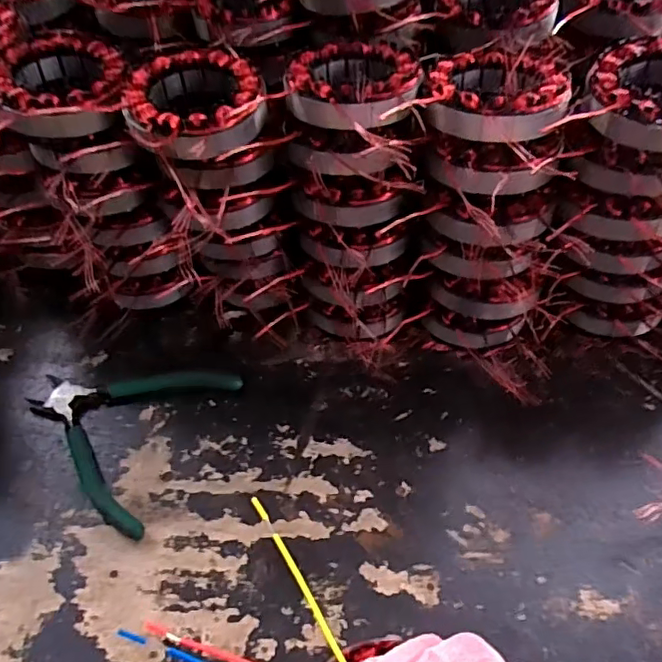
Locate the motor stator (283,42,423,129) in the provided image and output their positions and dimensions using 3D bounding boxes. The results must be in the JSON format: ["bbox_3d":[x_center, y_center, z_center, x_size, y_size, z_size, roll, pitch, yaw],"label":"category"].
[{"bbox_3d":[0.014,-0.156,0.358,0.083,0.022,0.093,2,51,4],"label":"motor stator"}]

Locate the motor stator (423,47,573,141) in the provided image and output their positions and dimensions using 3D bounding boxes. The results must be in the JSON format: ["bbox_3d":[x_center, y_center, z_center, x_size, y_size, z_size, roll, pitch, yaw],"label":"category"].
[{"bbox_3d":[0.103,-0.151,0.350,0.081,0.026,0.087,11,52,11],"label":"motor stator"}]

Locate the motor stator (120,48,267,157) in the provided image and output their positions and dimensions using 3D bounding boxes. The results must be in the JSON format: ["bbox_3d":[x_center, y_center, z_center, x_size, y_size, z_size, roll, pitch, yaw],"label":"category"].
[{"bbox_3d":[-0.084,-0.140,0.356,0.083,0.027,0.087,-1,51,1],"label":"motor stator"}]

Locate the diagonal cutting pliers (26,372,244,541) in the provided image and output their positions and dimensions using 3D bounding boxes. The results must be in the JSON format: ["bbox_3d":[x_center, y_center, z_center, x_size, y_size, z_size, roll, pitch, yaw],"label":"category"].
[{"bbox_3d":[-0.153,0.063,0.408,0.131,0.015,0.130,18,54,16],"label":"diagonal cutting pliers"}]

